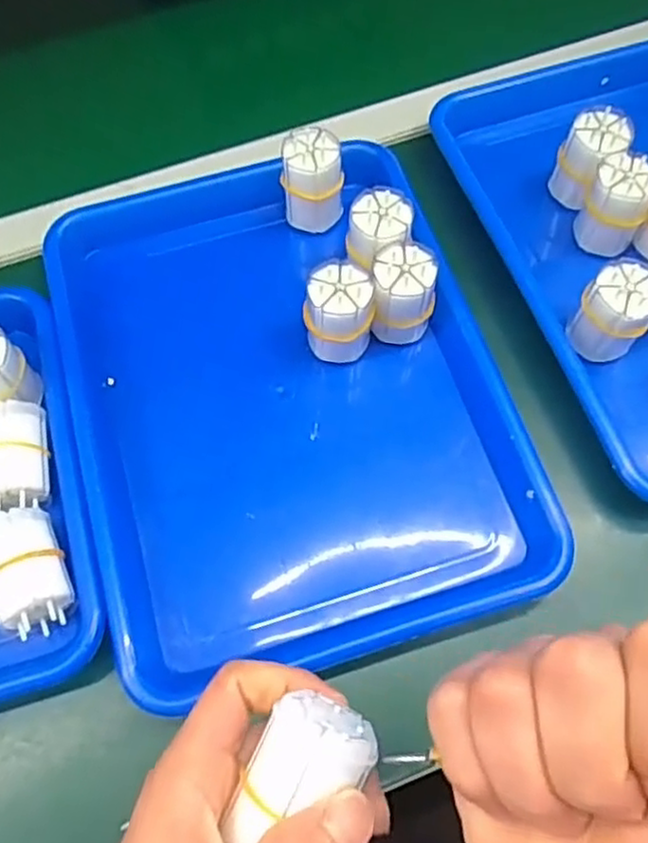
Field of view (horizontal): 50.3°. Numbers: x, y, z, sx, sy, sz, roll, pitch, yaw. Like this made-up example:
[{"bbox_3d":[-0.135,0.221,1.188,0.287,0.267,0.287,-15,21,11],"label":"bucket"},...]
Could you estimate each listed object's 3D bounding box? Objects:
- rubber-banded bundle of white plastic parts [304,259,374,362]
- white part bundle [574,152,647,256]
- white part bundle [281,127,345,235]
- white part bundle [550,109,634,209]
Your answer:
[{"bbox_3d":[0.009,-0.064,0.418,0.040,0.058,0.033,-1,65,1],"label":"rubber-banded bundle of white plastic parts"},{"bbox_3d":[0.188,-0.138,0.445,0.039,0.057,0.031,27,68,13],"label":"white part bundle"},{"bbox_3d":[-0.007,-0.160,0.461,0.041,0.054,0.042,7,65,5],"label":"white part bundle"},{"bbox_3d":[0.178,-0.172,0.459,0.035,0.060,0.038,-1,65,1],"label":"white part bundle"}]

